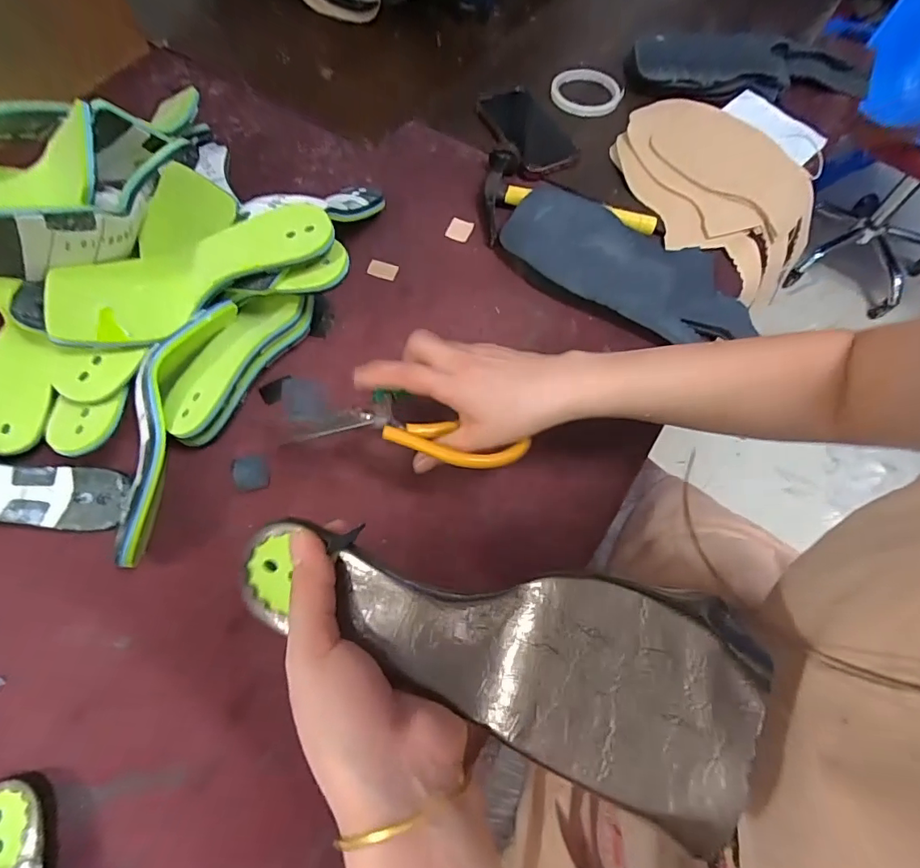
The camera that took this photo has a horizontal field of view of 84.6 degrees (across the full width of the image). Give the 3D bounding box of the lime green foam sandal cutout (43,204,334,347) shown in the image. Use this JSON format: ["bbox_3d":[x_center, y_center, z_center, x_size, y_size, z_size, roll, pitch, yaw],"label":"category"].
[{"bbox_3d":[-0.214,-0.134,0.413,0.226,0.038,0.082,-19,65,-11],"label":"lime green foam sandal cutout"}]

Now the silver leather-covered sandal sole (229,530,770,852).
[{"bbox_3d":[0.002,0.091,0.225,0.221,0.049,0.074,7,61,24],"label":"silver leather-covered sandal sole"}]

